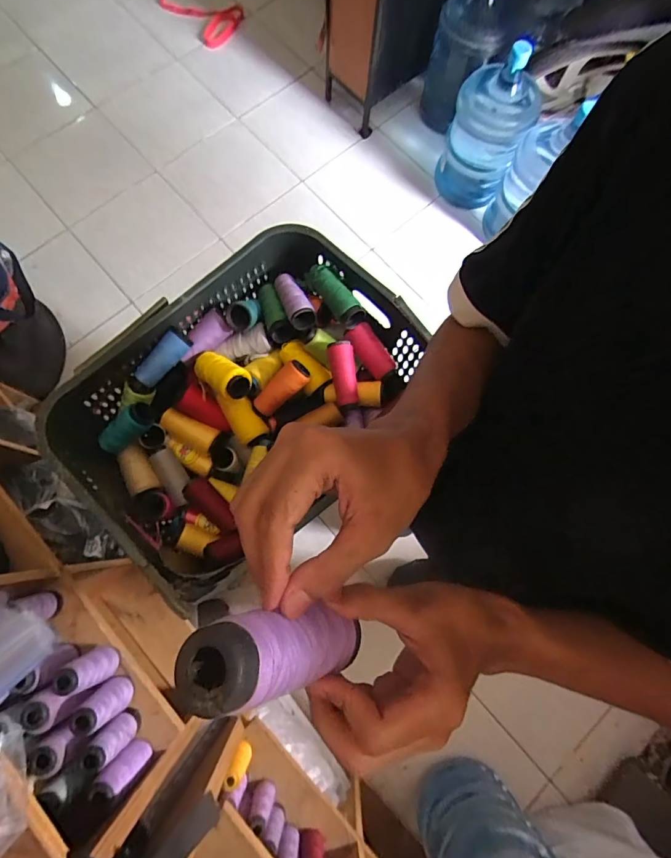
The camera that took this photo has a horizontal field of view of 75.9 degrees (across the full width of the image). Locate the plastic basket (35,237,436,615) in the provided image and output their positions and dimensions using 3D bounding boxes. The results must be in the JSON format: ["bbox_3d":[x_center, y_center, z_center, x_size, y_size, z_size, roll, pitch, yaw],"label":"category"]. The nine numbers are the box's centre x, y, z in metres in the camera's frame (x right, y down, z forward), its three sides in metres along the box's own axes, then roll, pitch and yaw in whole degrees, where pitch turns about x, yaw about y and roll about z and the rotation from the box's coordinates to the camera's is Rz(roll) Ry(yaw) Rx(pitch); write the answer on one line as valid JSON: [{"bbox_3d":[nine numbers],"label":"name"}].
[{"bbox_3d":[-0.151,-0.065,0.720,0.538,0.190,0.338,-44,81,-11],"label":"plastic basket"}]

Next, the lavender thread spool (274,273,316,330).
[{"bbox_3d":[-0.077,-0.229,0.755,0.044,0.040,0.119,-25,65,-8],"label":"lavender thread spool"}]

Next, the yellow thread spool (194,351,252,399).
[{"bbox_3d":[-0.194,-0.090,0.721,0.106,0.050,0.058,29,76,25],"label":"yellow thread spool"}]

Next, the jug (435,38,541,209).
[{"bbox_3d":[0.524,-1.037,1.486,0.250,0.458,0.245,14,76,1],"label":"jug"}]

